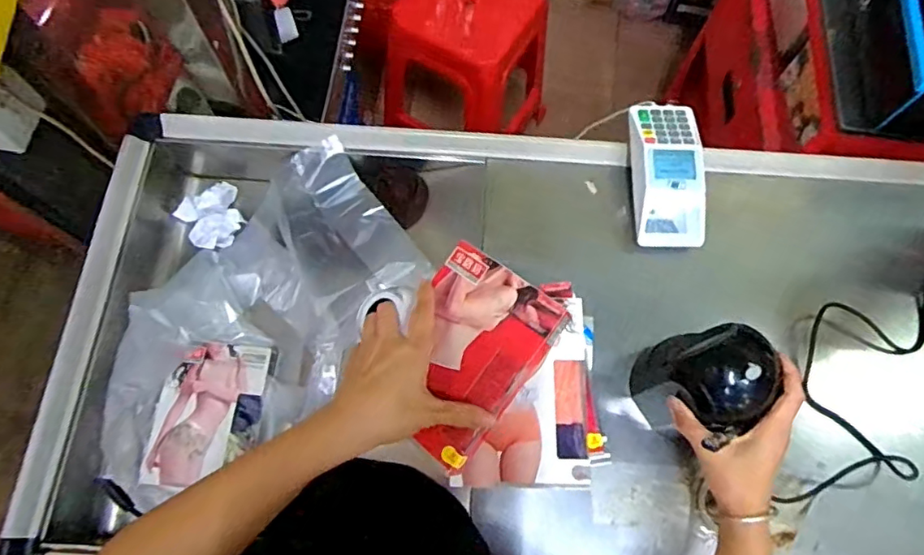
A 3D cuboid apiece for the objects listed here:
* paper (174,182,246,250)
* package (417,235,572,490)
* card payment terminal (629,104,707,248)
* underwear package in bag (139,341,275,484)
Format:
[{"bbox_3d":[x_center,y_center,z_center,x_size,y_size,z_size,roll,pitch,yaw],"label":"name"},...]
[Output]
[{"bbox_3d":[-0.335,-0.082,0.755,0.079,0.033,0.091,-30,75,-11],"label":"paper"},{"bbox_3d":[-0.001,0.065,0.483,0.119,0.025,0.164,35,86,27],"label":"package"},{"bbox_3d":[0.250,-0.130,0.698,0.080,0.058,0.186,-1,71,-2],"label":"card payment terminal"},{"bbox_3d":[-0.300,0.159,0.659,0.112,0.026,0.163,7,71,1],"label":"underwear package in bag"}]

